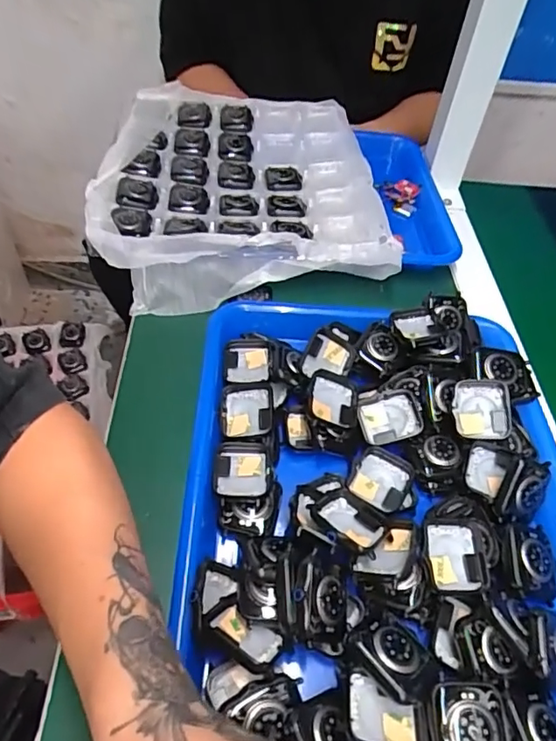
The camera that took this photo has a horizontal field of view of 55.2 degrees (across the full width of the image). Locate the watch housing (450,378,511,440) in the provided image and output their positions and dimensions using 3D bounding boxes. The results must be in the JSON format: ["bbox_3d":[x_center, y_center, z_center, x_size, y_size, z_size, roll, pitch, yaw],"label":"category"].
[{"bbox_3d":[0.141,0.027,0.369,0.037,0.009,0.041,1,77,11],"label":"watch housing"}]

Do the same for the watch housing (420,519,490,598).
[{"bbox_3d":[0.105,0.109,0.313,0.042,0.015,0.041,1,50,-3],"label":"watch housing"}]

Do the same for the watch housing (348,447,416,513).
[{"bbox_3d":[0.070,0.075,0.352,0.043,0.010,0.041,24,53,15],"label":"watch housing"}]

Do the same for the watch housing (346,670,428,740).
[{"bbox_3d":[0.054,0.171,0.264,0.040,0.018,0.034,8,50,2],"label":"watch housing"}]

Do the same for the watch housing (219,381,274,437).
[{"bbox_3d":[-0.021,0.029,0.377,0.037,0.014,0.042,1,50,-4],"label":"watch housing"}]

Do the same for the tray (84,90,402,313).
[{"bbox_3d":[-0.040,-0.202,0.562,0.279,0.048,0.334,-1,54,-4],"label":"tray"}]

